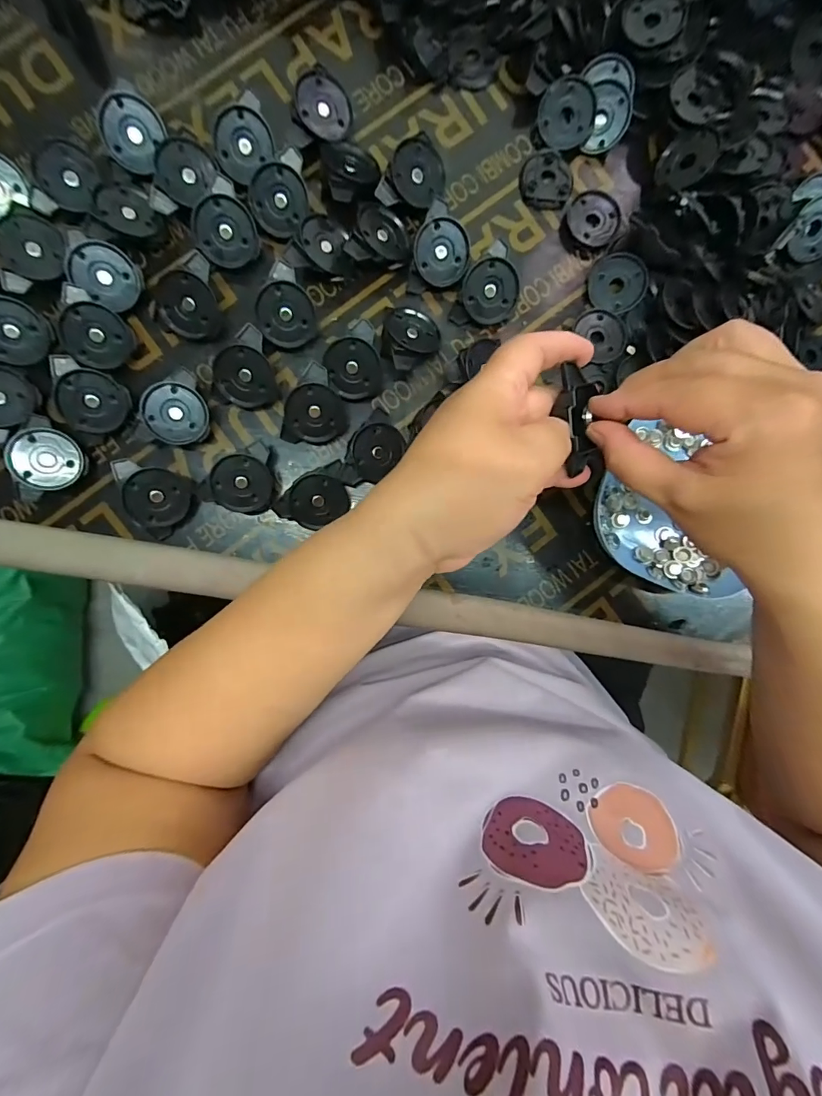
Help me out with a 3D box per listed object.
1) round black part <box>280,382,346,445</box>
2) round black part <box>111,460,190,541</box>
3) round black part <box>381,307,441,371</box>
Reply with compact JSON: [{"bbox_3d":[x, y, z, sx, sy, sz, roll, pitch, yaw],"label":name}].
[{"bbox_3d":[-0.074,-0.099,0.327,0.046,0.026,0.038,0,91,-3],"label":"round black part"},{"bbox_3d":[-0.188,-0.034,0.320,0.045,0.012,0.056,-4,110,-26],"label":"round black part"},{"bbox_3d":[-0.005,-0.158,0.325,0.052,0.021,0.042,-45,100,-20],"label":"round black part"}]

